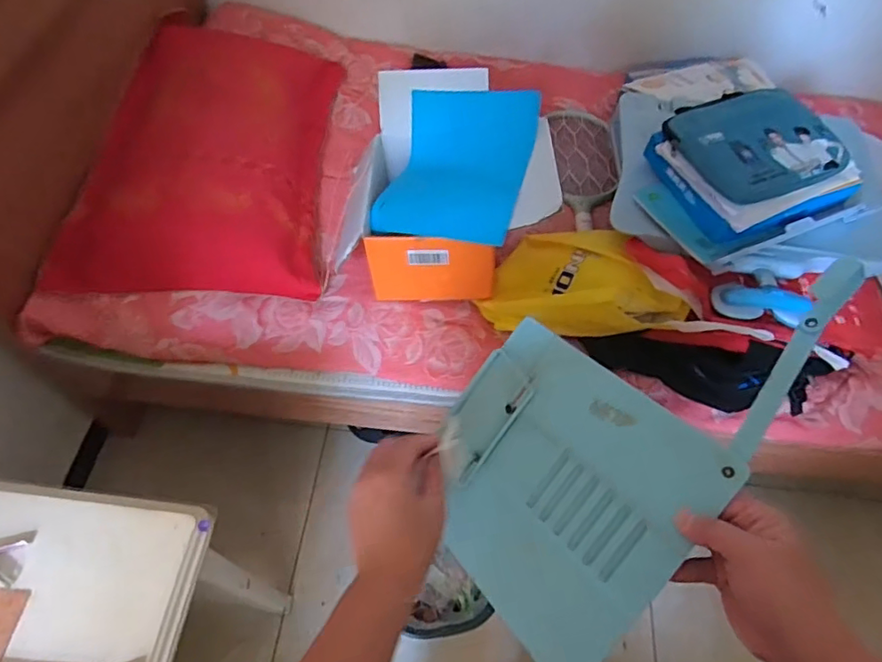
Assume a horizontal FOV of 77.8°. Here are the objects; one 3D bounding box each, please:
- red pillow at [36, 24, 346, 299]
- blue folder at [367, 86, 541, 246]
[{"bbox_3d":[-0.470,-0.388,1.138,0.457,0.139,0.699,-1,58,-5],"label":"red pillow"},{"bbox_3d":[0.035,-0.296,0.987,0.266,0.056,0.343,8,64,23],"label":"blue folder"}]

